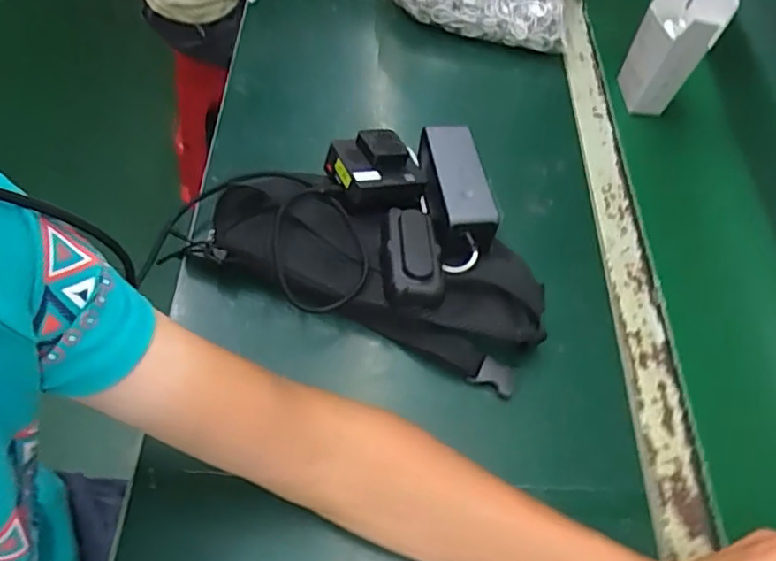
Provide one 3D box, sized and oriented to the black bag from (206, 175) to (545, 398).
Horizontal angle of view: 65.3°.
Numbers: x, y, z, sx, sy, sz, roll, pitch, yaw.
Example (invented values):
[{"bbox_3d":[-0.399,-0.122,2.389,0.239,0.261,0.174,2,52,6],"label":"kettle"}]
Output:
[{"bbox_3d":[-0.008,-0.012,0.545,0.299,0.058,0.135,18,59,4],"label":"black bag"}]

